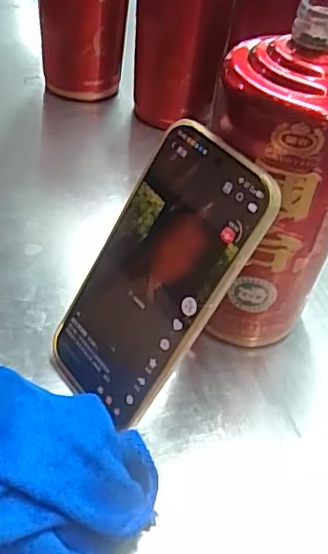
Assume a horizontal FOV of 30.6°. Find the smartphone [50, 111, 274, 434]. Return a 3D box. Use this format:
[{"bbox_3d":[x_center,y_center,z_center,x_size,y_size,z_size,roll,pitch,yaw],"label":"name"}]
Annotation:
[{"bbox_3d":[-0.007,0.003,0.315,0.077,0.160,0.007,45,26,29],"label":"smartphone"}]

